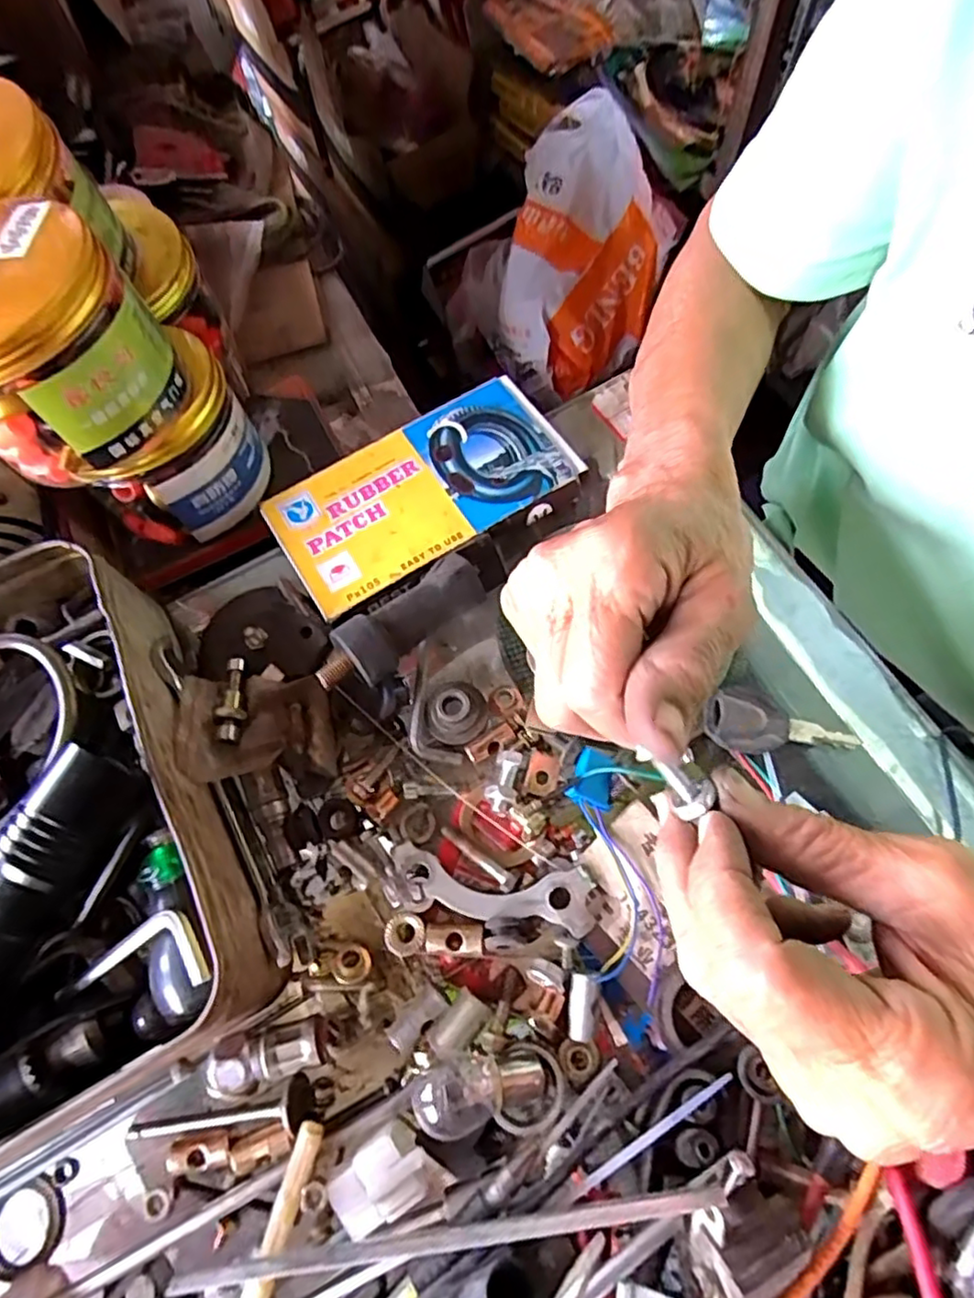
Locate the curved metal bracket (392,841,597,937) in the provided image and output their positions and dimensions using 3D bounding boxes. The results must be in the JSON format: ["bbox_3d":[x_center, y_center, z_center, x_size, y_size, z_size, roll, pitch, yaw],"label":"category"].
[{"bbox_3d":[0.001,0.093,0.251,0.079,0.007,0.023,6,68,6],"label":"curved metal bracket"}]

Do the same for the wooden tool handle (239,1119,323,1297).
[{"bbox_3d":[-0.069,0.192,0.210,0.011,0.006,0.067,16,70,9],"label":"wooden tool handle"}]

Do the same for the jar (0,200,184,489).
[{"bbox_3d":[-0.173,-0.118,0.244,0.079,0.065,0.082,-41,71,-13],"label":"jar"}]

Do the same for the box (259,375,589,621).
[{"bbox_3d":[-0.028,-0.070,0.312,0.137,0.021,0.080,-30,69,-9],"label":"box"}]

